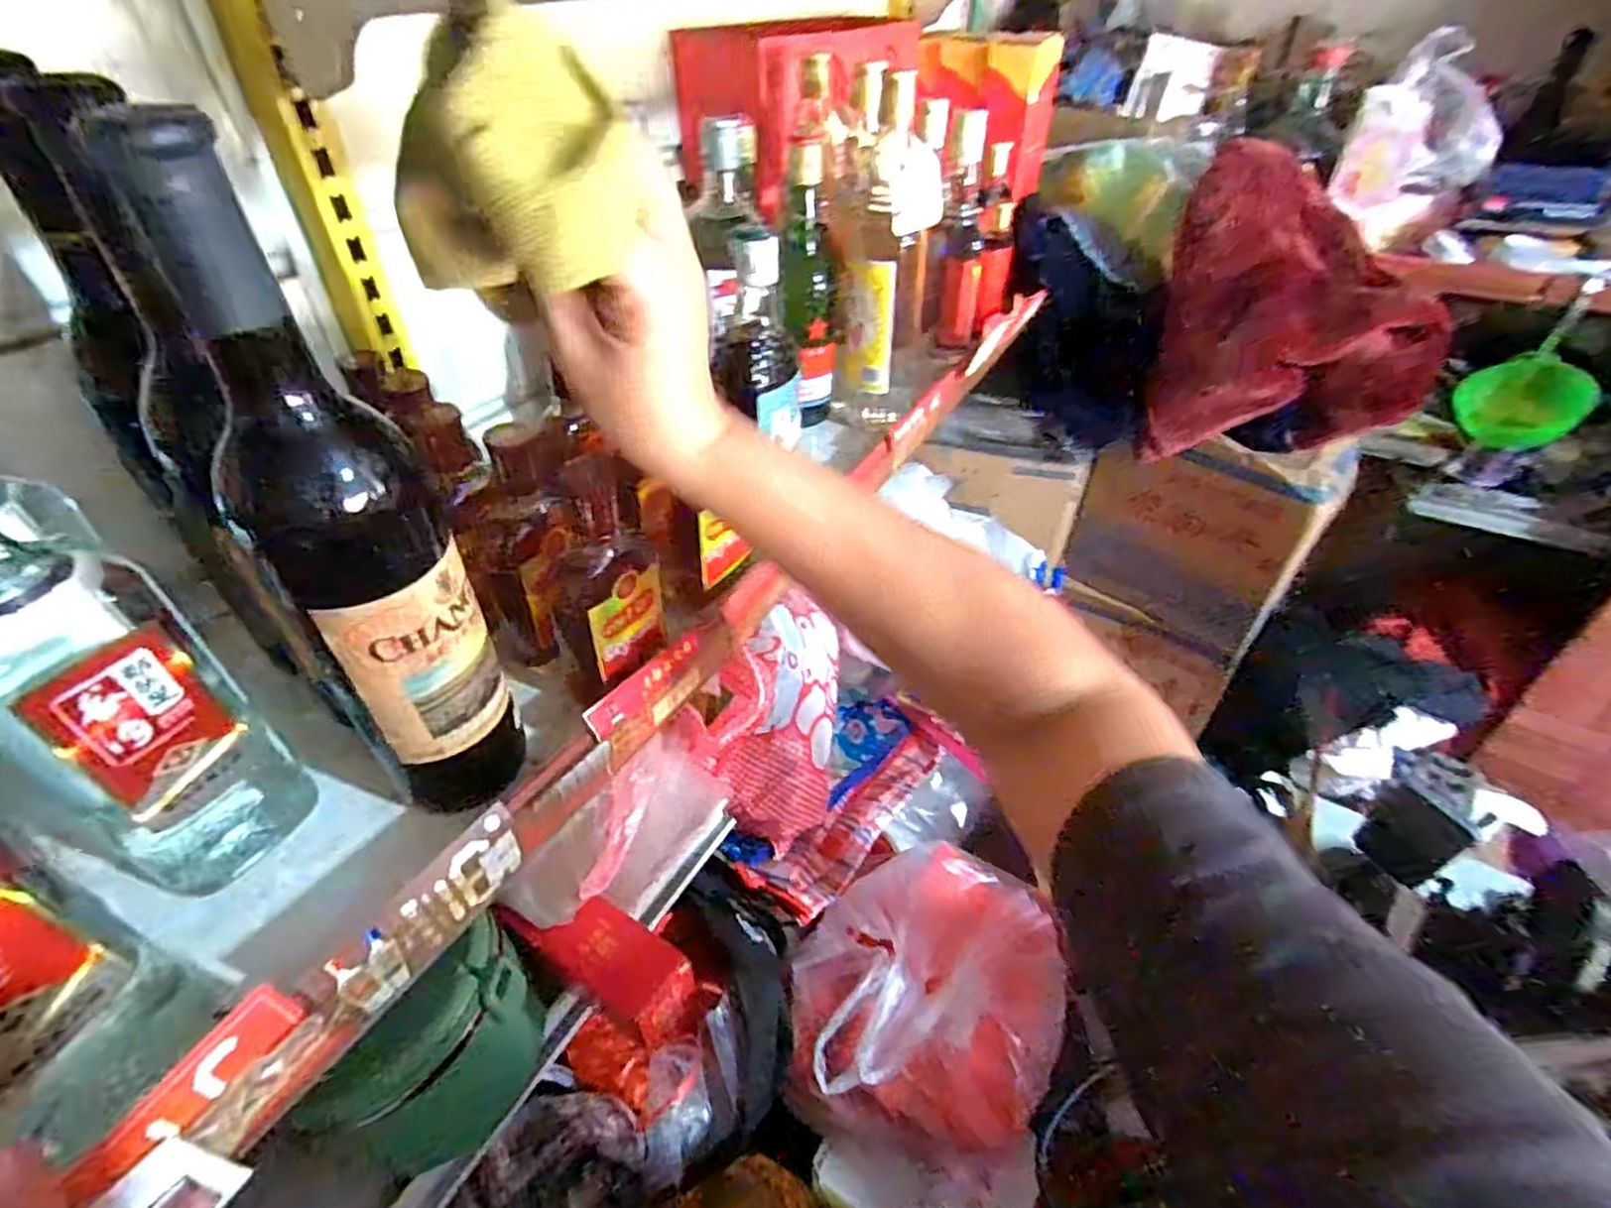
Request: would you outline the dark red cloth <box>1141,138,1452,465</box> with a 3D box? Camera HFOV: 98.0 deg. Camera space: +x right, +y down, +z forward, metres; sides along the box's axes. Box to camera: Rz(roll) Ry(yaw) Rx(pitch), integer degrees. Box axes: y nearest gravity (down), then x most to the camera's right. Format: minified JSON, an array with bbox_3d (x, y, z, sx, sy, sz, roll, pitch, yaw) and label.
[{"bbox_3d":[0.608,-0.371,0.888,0.288,0.294,0.254,9,42,10],"label":"dark red cloth"}]

